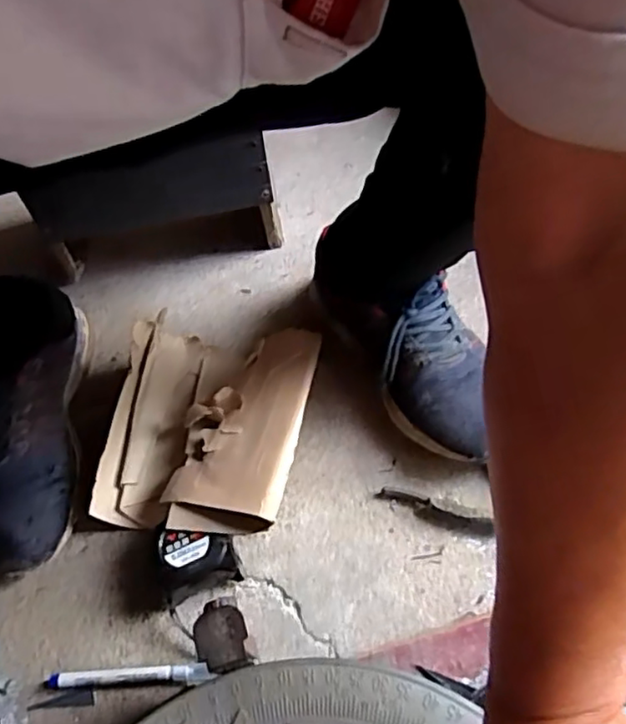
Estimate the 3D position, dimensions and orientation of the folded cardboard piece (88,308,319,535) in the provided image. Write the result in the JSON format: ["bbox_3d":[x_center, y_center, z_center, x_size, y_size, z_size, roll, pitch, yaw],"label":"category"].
[{"bbox_3d":[-0.097,0.055,0.586,0.177,0.062,0.208,6,55,8],"label":"folded cardboard piece"}]

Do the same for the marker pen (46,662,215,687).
[{"bbox_3d":[-0.143,0.243,0.489,0.130,0.016,0.013,-3,54,2],"label":"marker pen"}]

